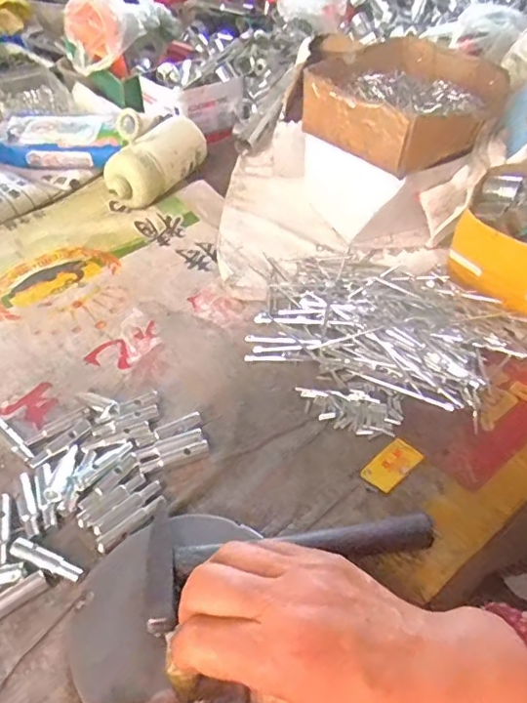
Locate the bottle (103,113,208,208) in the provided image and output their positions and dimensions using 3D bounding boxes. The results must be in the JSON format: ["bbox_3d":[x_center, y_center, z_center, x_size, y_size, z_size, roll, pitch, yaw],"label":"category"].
[{"bbox_3d":[-0.128,-0.230,0.672,0.060,0.073,0.144,21,47,21],"label":"bottle"}]

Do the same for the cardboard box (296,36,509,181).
[{"bbox_3d":[0.147,-0.263,0.578,0.170,0.058,0.177,-31,52,-27],"label":"cardboard box"}]

